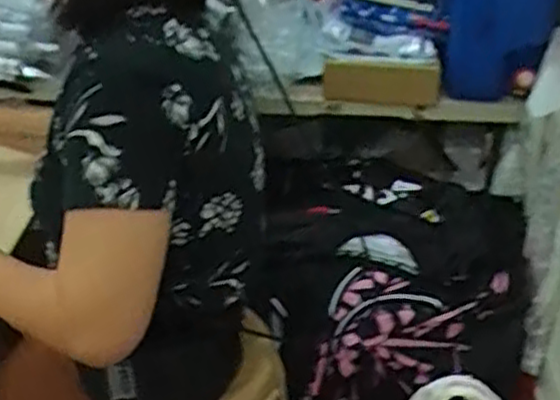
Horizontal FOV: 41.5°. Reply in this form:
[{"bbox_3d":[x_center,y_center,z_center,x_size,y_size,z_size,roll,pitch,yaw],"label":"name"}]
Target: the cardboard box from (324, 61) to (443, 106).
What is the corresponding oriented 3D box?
[{"bbox_3d":[0.174,-0.196,1.268,0.192,0.073,0.050,7,32,7],"label":"cardboard box"}]

